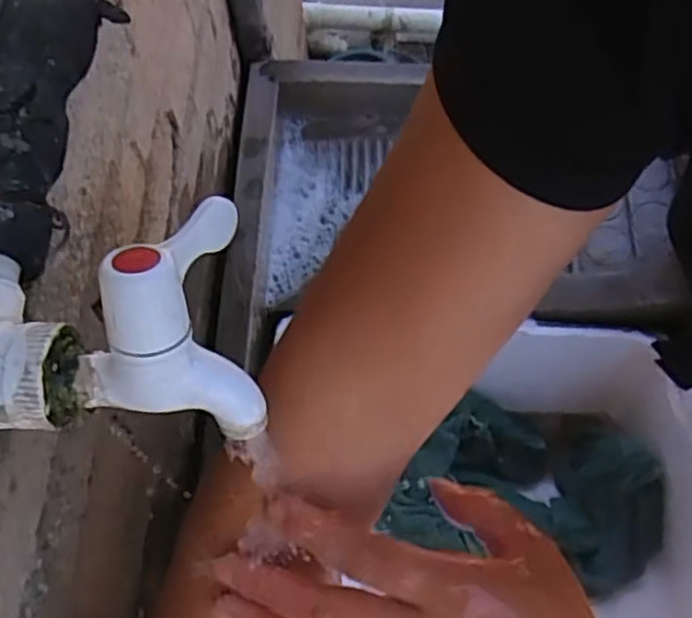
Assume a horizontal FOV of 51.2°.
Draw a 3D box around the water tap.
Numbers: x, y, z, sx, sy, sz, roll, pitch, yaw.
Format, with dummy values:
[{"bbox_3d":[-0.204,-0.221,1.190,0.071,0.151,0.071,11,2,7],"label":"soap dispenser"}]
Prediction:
[{"bbox_3d":[-0.064,-0.004,0.254,0.058,0.055,0.071,1,65,2],"label":"water tap"}]

